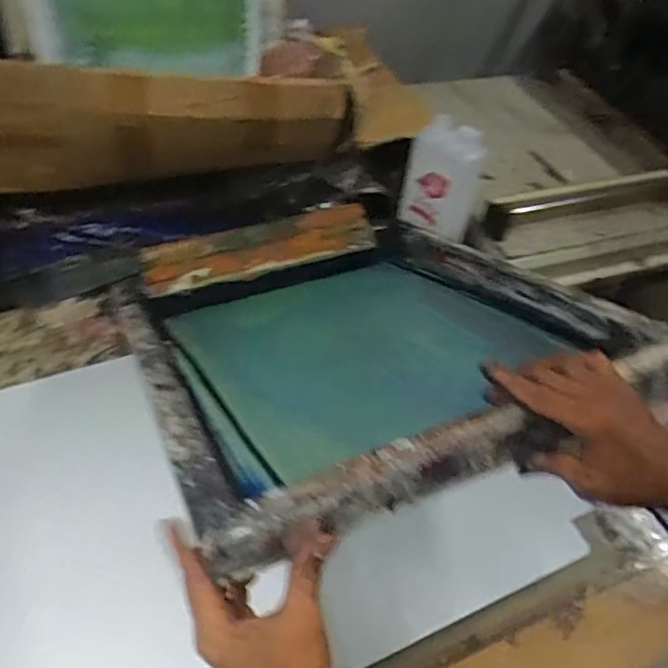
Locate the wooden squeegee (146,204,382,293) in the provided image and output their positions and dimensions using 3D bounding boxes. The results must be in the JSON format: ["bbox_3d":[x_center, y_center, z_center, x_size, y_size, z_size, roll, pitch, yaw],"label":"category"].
[{"bbox_3d":[-0.105,-0.132,0.890,0.342,0.025,0.086,-15,81,-16],"label":"wooden squeegee"}]

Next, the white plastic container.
[{"bbox_3d":[0.165,-0.233,0.926,0.110,0.169,0.052,17,49,8],"label":"white plastic container"}]

